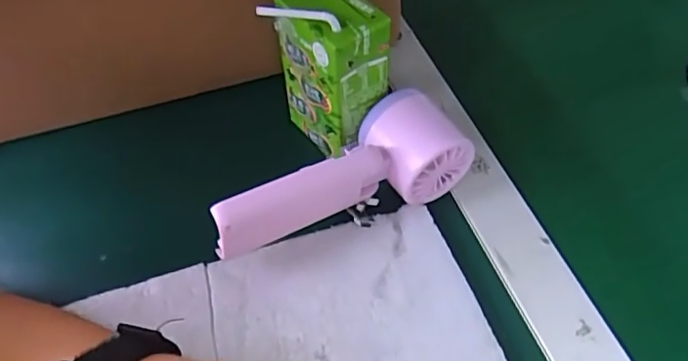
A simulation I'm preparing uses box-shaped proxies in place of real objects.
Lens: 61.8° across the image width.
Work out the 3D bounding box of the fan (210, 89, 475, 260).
[{"bbox_3d":[-0.003,-0.004,0.349,0.161,0.057,0.052,-22,51,-12],"label":"fan"}]

